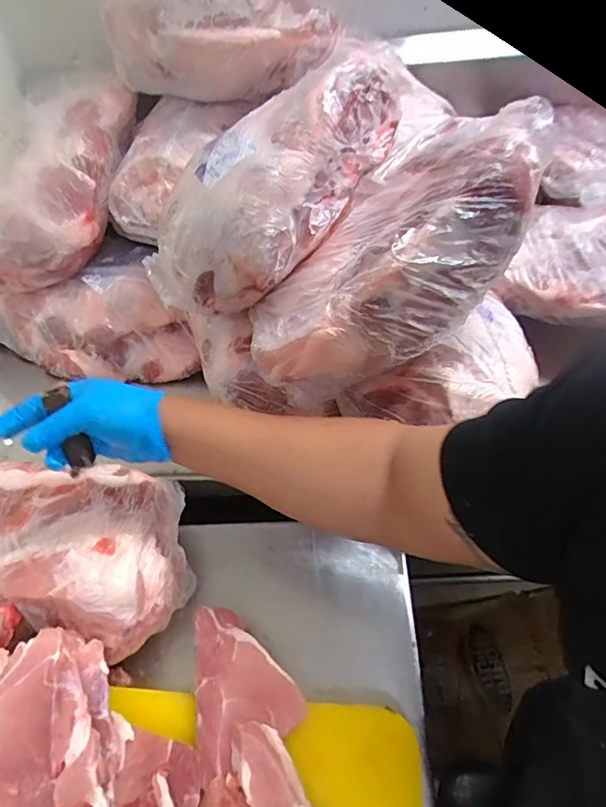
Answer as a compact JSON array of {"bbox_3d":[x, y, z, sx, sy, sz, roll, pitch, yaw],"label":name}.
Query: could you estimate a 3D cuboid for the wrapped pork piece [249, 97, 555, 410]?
[{"bbox_3d":[0.100,-0.147,0.524,0.369,0.138,0.186,-42,37,4],"label":"wrapped pork piece"}]

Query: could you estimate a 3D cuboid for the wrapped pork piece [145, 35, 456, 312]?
[{"bbox_3d":[-0.015,-0.235,0.516,0.352,0.114,0.139,-46,62,-6],"label":"wrapped pork piece"}]

